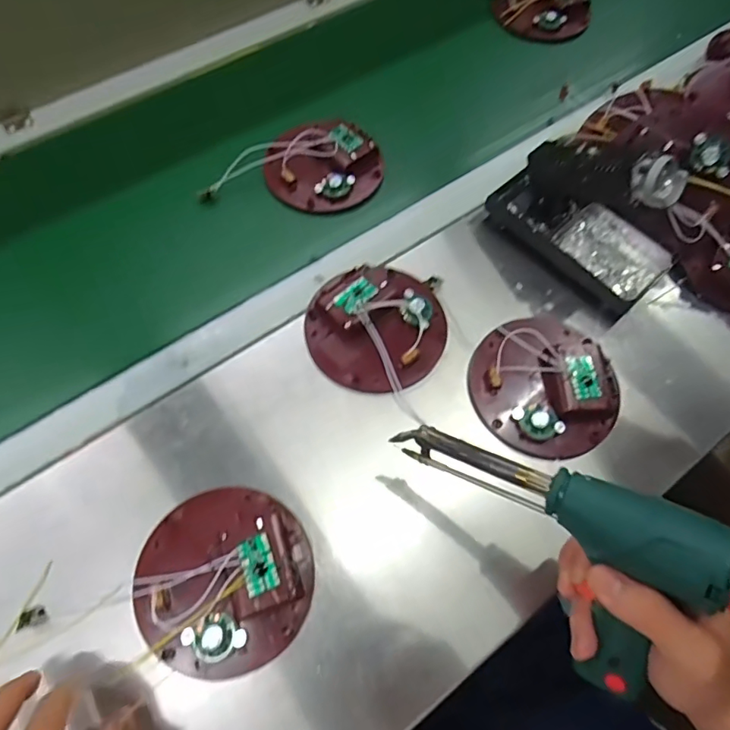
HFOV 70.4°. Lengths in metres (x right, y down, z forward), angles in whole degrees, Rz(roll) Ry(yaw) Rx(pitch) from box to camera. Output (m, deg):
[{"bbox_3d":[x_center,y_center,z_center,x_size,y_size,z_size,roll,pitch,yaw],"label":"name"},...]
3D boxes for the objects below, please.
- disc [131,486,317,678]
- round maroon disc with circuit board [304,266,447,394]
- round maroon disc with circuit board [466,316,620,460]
[{"bbox_3d":[-0.098,0.144,0.356,0.120,0.034,0.117,1,64,-2],"label":"disc"},{"bbox_3d":[0.012,-0.034,0.445,0.117,0.024,0.112,1,64,-2],"label":"round maroon disc with circuit board"},{"bbox_3d":[0.148,0.013,0.418,0.112,0.033,0.113,1,64,-2],"label":"round maroon disc with circuit board"}]

